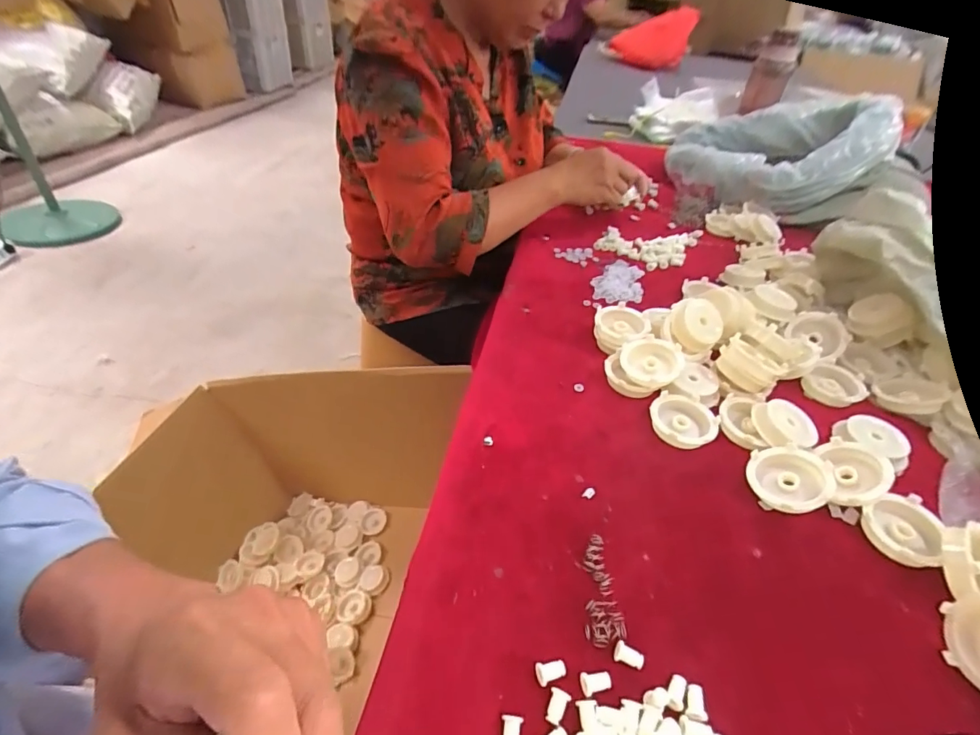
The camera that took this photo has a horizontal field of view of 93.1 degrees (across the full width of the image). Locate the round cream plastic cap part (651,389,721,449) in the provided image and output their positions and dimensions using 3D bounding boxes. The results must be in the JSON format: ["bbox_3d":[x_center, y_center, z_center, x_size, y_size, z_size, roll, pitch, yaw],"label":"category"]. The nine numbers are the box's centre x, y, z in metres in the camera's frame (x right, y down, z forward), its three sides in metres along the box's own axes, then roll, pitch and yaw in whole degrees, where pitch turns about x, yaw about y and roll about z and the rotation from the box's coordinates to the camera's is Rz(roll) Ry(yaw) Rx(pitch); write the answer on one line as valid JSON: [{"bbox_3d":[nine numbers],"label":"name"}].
[{"bbox_3d":[0.176,0.050,0.426,0.057,0.016,0.053,3,41,-3],"label":"round cream plastic cap part"}]

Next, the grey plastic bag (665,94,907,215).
[{"bbox_3d":[0.511,-0.395,0.843,0.278,0.152,0.288,-12,44,-16],"label":"grey plastic bag"}]

